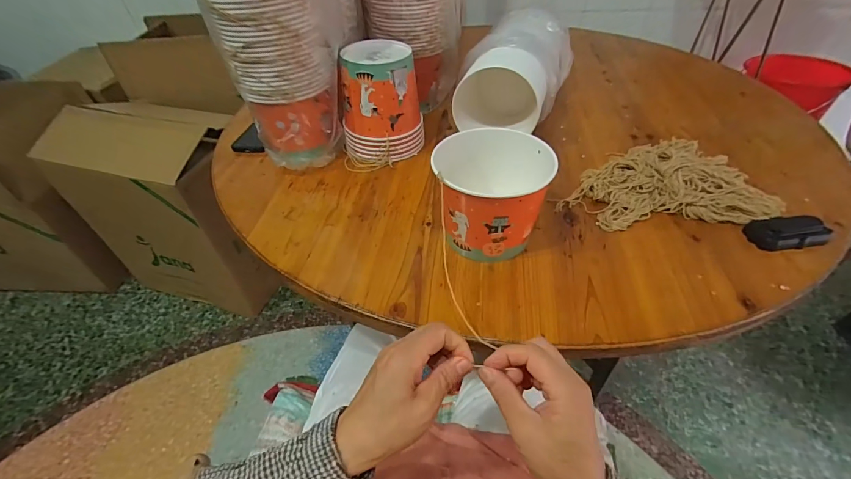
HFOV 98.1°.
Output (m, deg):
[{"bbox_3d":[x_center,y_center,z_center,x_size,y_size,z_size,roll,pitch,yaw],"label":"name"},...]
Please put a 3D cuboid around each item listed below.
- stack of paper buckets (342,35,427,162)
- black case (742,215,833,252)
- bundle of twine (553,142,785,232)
[{"bbox_3d":[-0.086,-0.263,0.723,0.137,0.184,0.136,16,47,19],"label":"stack of paper buckets"},{"bbox_3d":[0.530,-0.014,0.538,0.105,0.029,0.055,-9,44,-6],"label":"black case"},{"bbox_3d":[0.391,-0.119,0.632,0.330,0.062,0.231,-1,44,3],"label":"bundle of twine"}]

